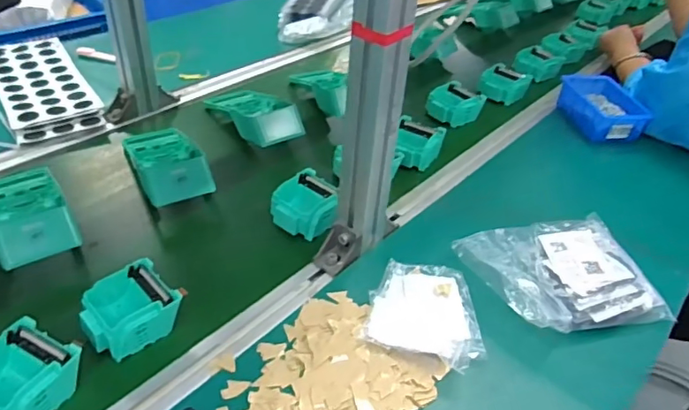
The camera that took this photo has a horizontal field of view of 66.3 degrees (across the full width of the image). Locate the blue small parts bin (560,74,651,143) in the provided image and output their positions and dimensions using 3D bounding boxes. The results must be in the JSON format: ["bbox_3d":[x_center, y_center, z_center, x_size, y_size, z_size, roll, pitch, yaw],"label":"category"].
[{"bbox_3d":[0.440,-0.168,0.902,0.099,0.044,0.148,-7,40,-9],"label":"blue small parts bin"}]

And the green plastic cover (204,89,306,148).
[{"bbox_3d":[-0.142,-0.146,0.823,0.090,0.055,0.189,-25,46,-28],"label":"green plastic cover"}]

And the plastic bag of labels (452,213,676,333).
[{"bbox_3d":[0.237,0.072,0.583,0.188,0.037,0.140,-9,41,-12],"label":"plastic bag of labels"}]

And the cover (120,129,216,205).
[{"bbox_3d":[-0.239,-0.058,0.707,0.089,0.048,0.188,-16,31,-22],"label":"cover"}]

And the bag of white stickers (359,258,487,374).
[{"bbox_3d":[0.084,0.107,0.544,0.114,0.017,0.131,8,40,8],"label":"bag of white stickers"}]

